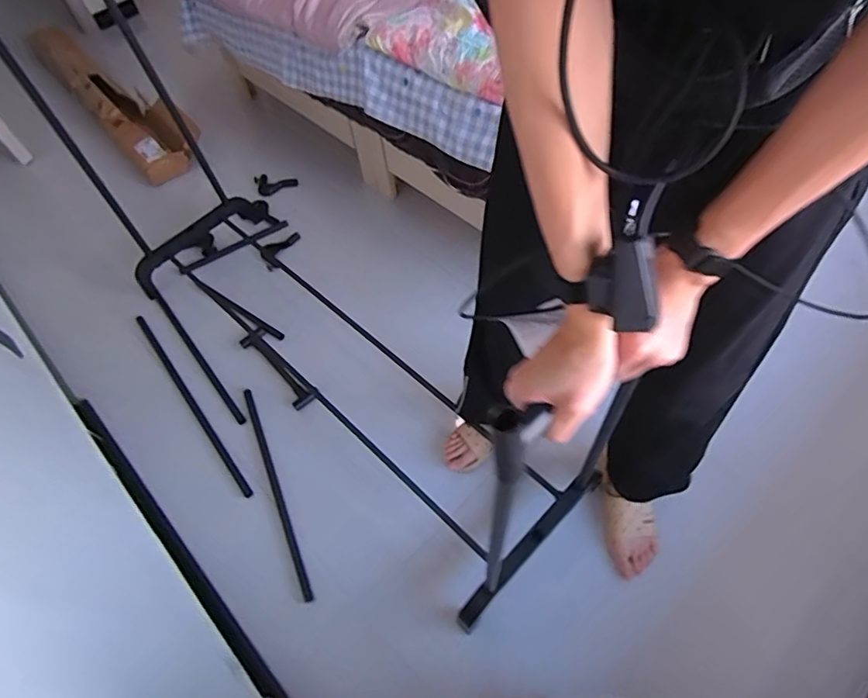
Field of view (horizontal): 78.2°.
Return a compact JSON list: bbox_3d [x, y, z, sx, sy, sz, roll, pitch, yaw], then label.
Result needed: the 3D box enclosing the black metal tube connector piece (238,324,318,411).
[{"bbox_3d":[-0.435,0.048,1.487,0.074,0.025,0.309,-38,63,-18],"label":"black metal tube connector piece"}]

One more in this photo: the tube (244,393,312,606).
[{"bbox_3d":[-0.390,0.336,1.316,0.021,0.021,0.565,-22,59,-10],"label":"tube"}]

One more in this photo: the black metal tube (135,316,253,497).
[{"bbox_3d":[-0.674,0.134,1.462,0.024,0.019,0.688,-36,62,-17],"label":"black metal tube"}]

